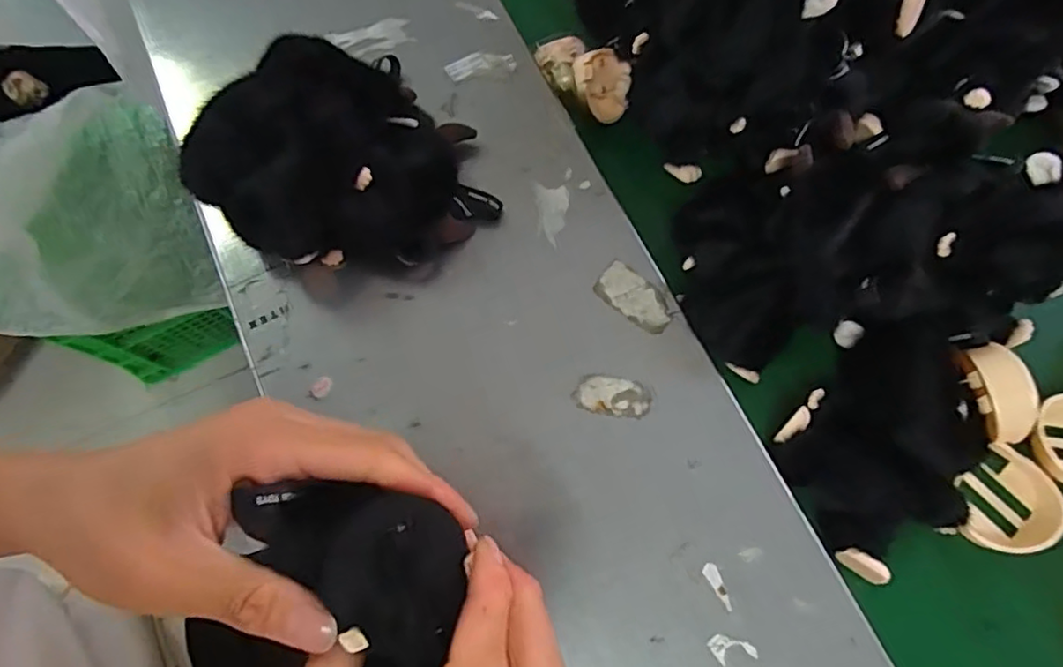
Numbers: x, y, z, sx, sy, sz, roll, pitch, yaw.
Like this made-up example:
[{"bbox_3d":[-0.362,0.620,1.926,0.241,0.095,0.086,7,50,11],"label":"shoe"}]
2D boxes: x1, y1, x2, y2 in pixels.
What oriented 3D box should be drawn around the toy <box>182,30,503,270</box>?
[{"bbox_3d":[-0.100,-0.095,0.340,0.128,0.080,0.131,0,71,1],"label":"toy"}]

